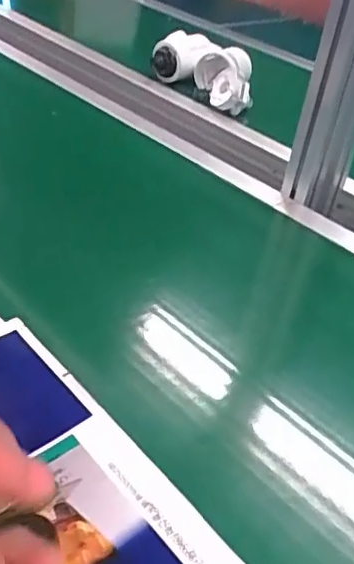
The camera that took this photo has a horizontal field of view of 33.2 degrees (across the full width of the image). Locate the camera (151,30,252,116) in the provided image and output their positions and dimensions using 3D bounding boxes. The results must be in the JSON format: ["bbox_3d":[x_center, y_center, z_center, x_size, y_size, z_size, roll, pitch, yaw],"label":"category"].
[{"bbox_3d":[0.041,-0.359,0.995,0.166,0.090,0.148,6,36,-2],"label":"camera"}]

